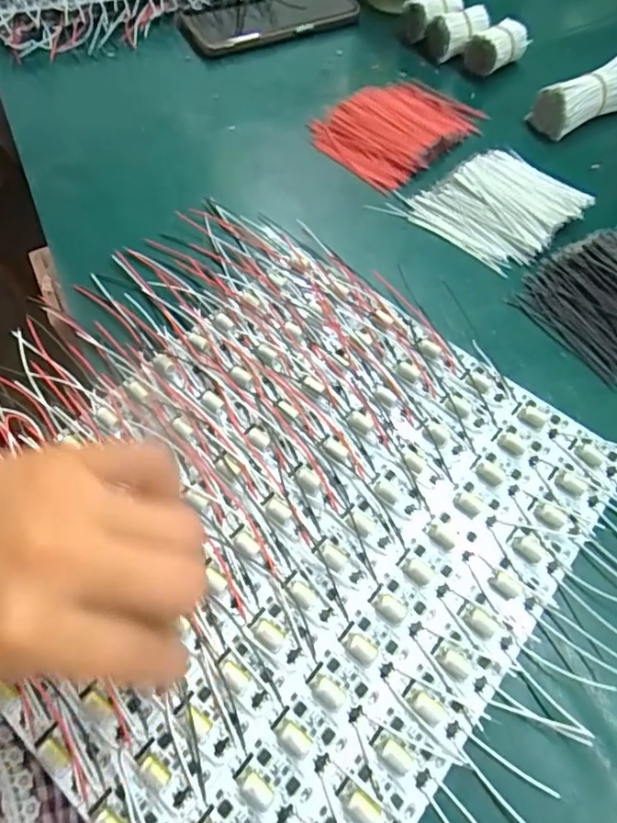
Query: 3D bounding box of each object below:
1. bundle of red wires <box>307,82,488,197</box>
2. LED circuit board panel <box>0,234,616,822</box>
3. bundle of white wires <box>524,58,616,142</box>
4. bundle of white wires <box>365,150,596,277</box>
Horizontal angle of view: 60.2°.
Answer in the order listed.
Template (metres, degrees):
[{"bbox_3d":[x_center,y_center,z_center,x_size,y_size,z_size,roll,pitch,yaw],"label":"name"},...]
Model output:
[{"bbox_3d":[0.073,-0.232,0.428,0.129,0.016,0.092,-39,70,-21],"label":"bundle of red wires"},{"bbox_3d":[-0.021,0.042,0.273,0.274,0.007,0.284,37,66,17],"label":"LED circuit board panel"},{"bbox_3d":[0.230,-0.255,0.432,0.089,0.036,0.033,-23,65,-14],"label":"bundle of white wires"},{"bbox_3d":[0.128,-0.149,0.380,0.102,0.017,0.102,-38,69,-20],"label":"bundle of white wires"}]

